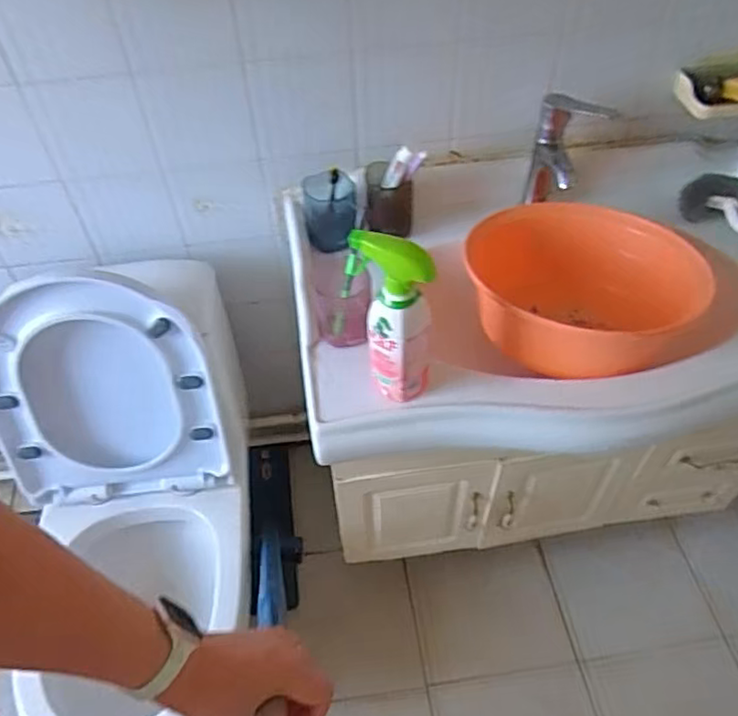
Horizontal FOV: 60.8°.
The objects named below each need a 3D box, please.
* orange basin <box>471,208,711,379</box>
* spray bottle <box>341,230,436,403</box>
[{"bbox_3d":[0.313,-0.103,0.922,0.331,0.115,0.306,3,50,5],"label":"orange basin"},{"bbox_3d":[0.027,-0.039,0.741,0.101,0.228,0.049,6,50,7],"label":"spray bottle"}]

